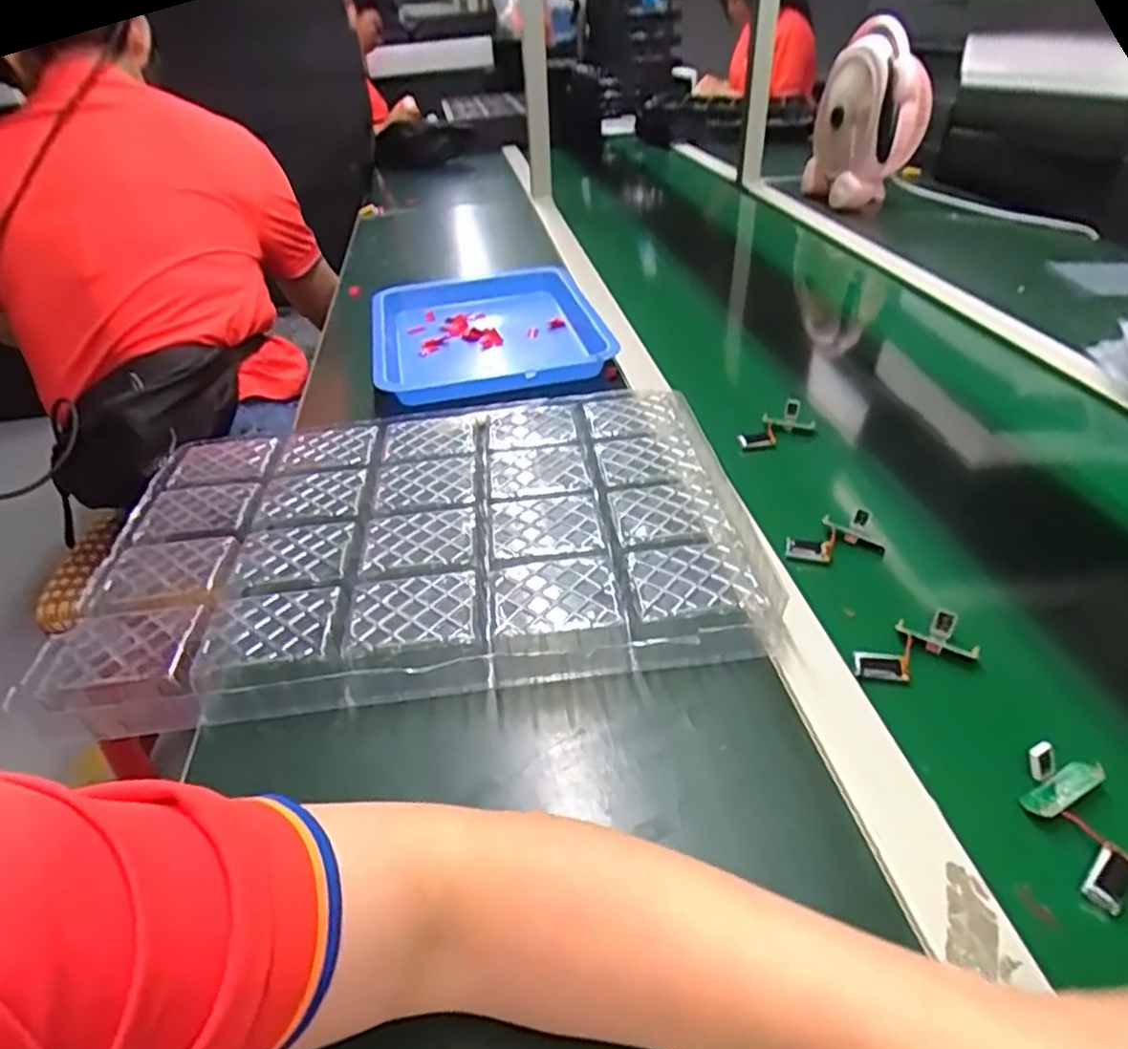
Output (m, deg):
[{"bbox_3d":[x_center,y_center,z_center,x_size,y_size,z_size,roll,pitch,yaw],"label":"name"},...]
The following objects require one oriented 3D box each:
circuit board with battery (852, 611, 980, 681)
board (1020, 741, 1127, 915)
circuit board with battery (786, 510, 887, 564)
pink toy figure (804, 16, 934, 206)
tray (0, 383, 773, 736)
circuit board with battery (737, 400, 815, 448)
[{"bbox_3d":[0.212,0.076,0.443,0.076,0.019,0.034,-11,37,-11],"label":"circuit board with battery"},{"bbox_3d":[0.249,0.145,0.346,0.039,0.021,0.074,7,37,12],"label":"board"},{"bbox_3d":[0.200,0.011,0.533,0.073,0.018,0.032,-9,37,-9],"label":"circuit board with battery"},{"bbox_3d":[0.552,-0.715,1.269,0.159,0.285,0.198,-5,32,-23],"label":"pink toy figure"},{"bbox_3d":[-0.099,0.004,0.525,0.435,0.050,0.281,-6,36,-5],"label":"tray"},{"bbox_3d":[0.191,-0.093,0.659,0.080,0.028,0.031,-18,36,-21],"label":"circuit board with battery"}]

